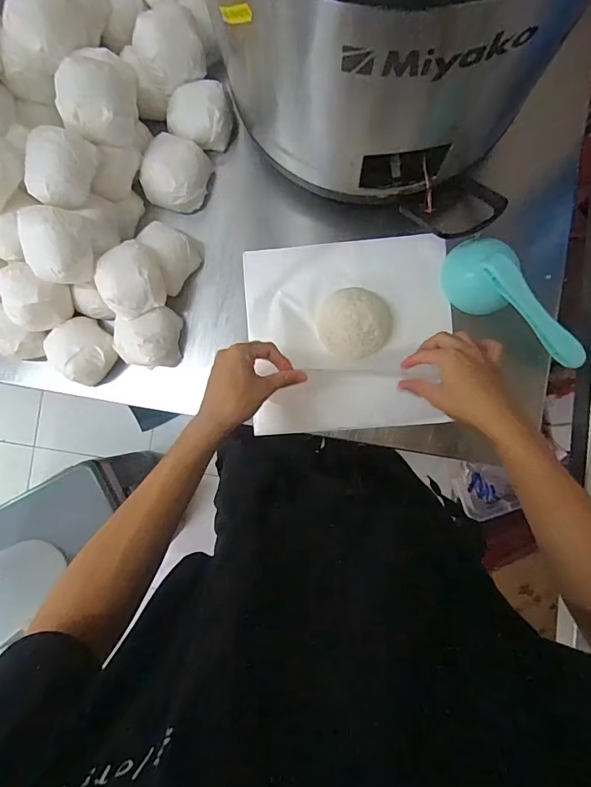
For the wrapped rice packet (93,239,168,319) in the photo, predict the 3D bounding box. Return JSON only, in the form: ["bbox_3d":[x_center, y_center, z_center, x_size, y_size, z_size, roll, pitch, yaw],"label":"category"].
[{"bbox_3d":[-0.204,-0.144,0.534,0.074,0.063,0.086,-15,88,3],"label":"wrapped rice packet"}]

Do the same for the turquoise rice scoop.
[{"bbox_3d":[0.272,-0.116,0.524,0.086,0.052,0.202,-43,74,2],"label":"turquoise rice scoop"}]

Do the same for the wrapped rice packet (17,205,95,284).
[{"bbox_3d":[-0.278,-0.171,0.494,0.072,0.048,0.078,13,90,4],"label":"wrapped rice packet"}]

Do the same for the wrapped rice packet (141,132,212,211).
[{"bbox_3d":[-0.164,-0.295,0.567,0.079,0.057,0.079,13,90,4],"label":"wrapped rice packet"}]

